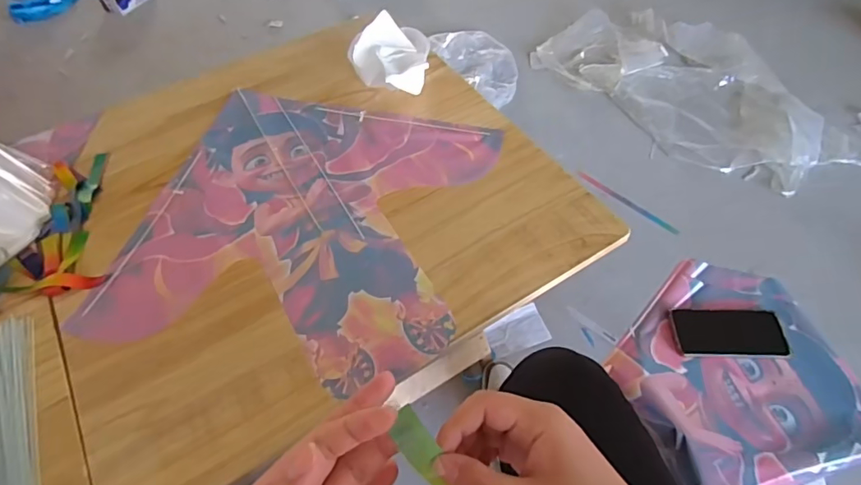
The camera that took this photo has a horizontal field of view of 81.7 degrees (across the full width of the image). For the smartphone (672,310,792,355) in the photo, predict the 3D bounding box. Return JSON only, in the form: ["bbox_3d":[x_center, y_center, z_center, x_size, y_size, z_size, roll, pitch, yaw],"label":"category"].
[{"bbox_3d":[0.459,0.138,0.765,0.163,0.014,0.070,0,69,6],"label":"smartphone"}]

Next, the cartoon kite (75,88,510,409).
[{"bbox_3d":[-0.192,-0.040,0.802,0.520,0.010,0.513,11,57,8],"label":"cartoon kite"}]

